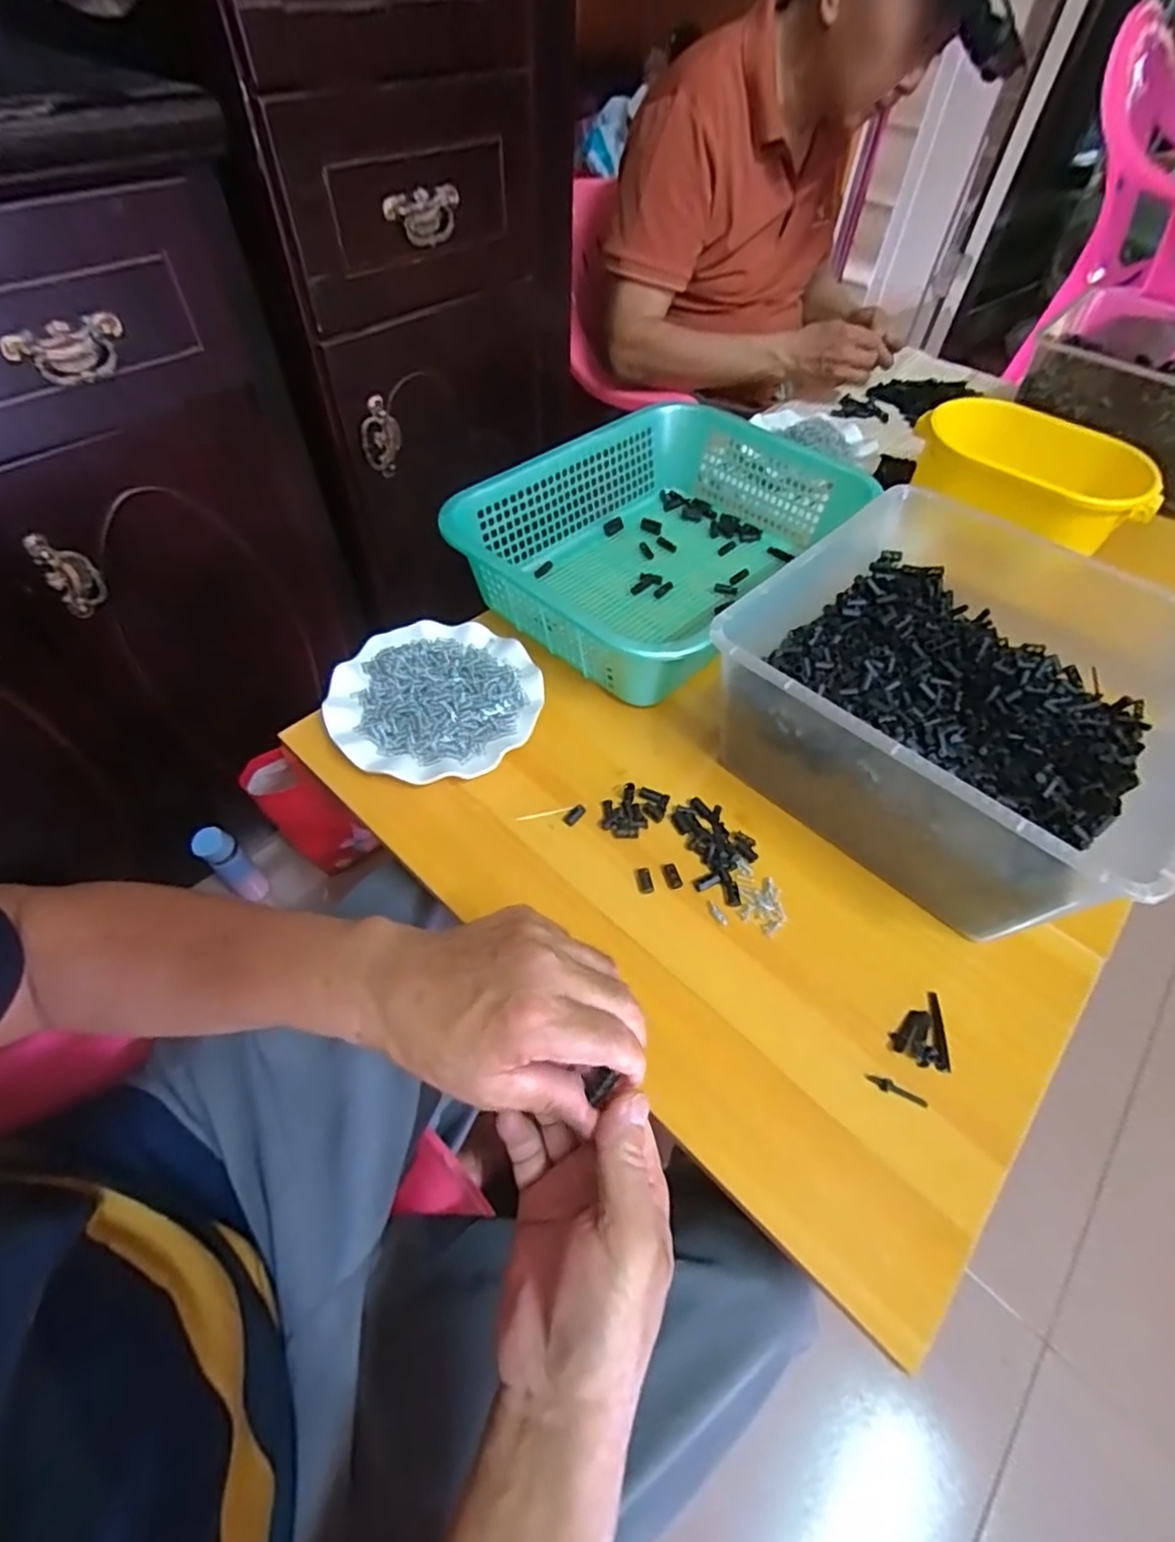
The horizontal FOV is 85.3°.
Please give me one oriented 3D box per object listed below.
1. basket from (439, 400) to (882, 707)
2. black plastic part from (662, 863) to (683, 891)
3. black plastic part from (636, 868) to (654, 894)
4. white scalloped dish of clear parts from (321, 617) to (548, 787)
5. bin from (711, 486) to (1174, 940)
[{"bbox_3d":[0.081,-0.250,0.676,0.278,0.095,0.397,36,60,22],"label":"basket"},{"bbox_3d":[0.065,0.080,0.485,0.012,0.004,0.020,-13,55,-12],"label":"black plastic part"},{"bbox_3d":[0.043,0.083,0.481,0.011,0.004,0.019,-6,54,-7],"label":"black plastic part"},{"bbox_3d":[-0.134,-0.065,0.568,0.178,0.031,0.178,1,53,-2],"label":"white scalloped dish of clear parts"},{"bbox_3d":[0.291,-0.056,0.511,0.296,0.142,0.311,38,60,23],"label":"bin"}]

